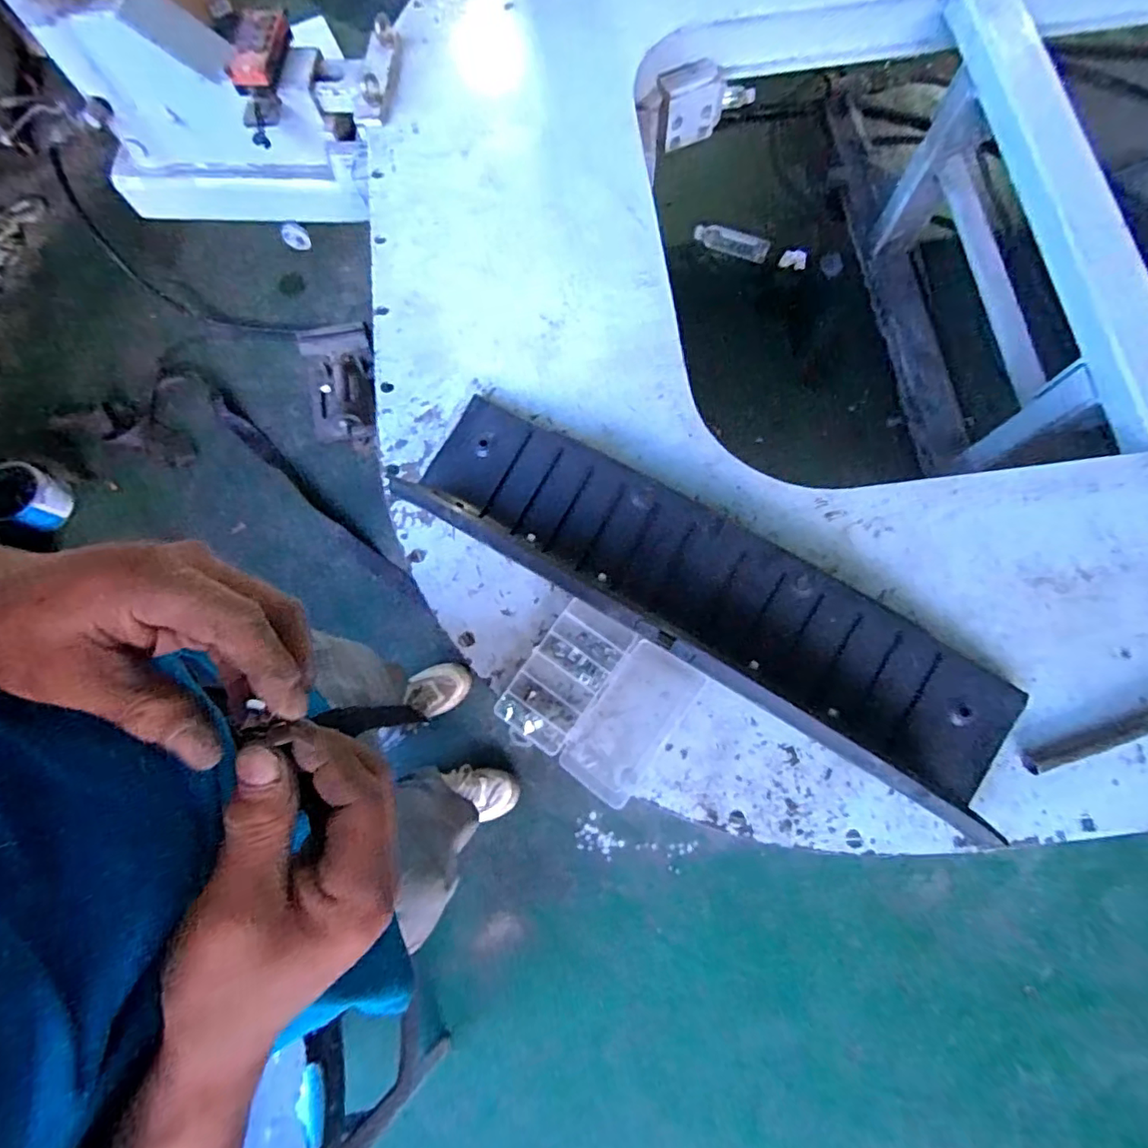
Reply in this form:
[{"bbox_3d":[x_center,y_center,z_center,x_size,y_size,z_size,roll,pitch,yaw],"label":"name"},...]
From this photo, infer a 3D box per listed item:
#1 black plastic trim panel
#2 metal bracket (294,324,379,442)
[{"bbox_3d":[0.167,0.019,0.734,0.852,0.108,0.201,30,76,9],"label":"black plastic trim panel"},{"bbox_3d":[-0.504,-0.405,1.191,0.157,0.084,0.231,-10,75,0],"label":"metal bracket"}]

